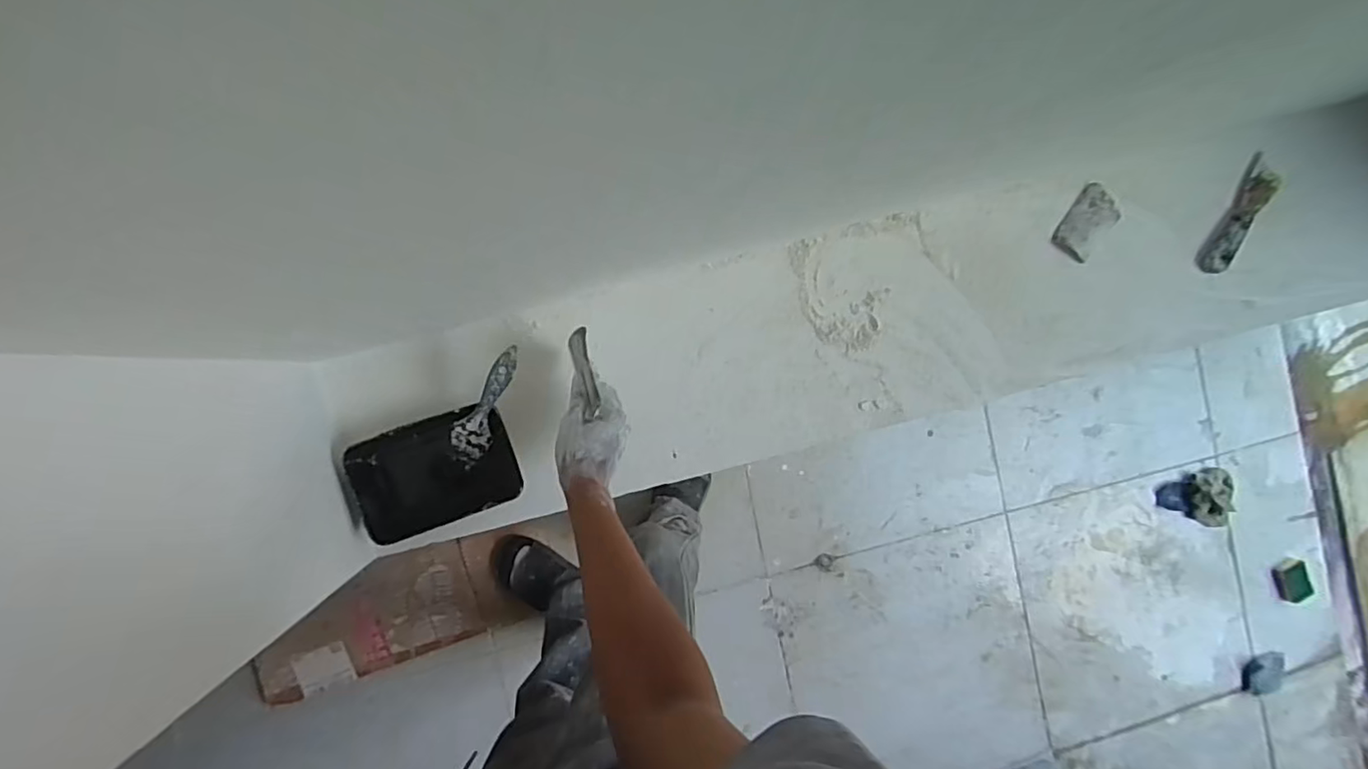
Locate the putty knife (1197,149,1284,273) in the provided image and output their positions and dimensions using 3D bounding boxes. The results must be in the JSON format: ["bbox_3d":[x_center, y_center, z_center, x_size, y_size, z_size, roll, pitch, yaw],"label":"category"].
[{"bbox_3d":[0.769,-0.233,0.833,0.040,0.020,0.176,33,86,-8],"label":"putty knife"}]

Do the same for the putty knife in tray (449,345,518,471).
[{"bbox_3d":[-0.217,0.026,0.658,0.042,0.013,0.154,27,115,-8],"label":"putty knife in tray"}]

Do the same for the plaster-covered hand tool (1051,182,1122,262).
[{"bbox_3d":[0.547,-0.220,0.818,0.061,0.008,0.100,40,85,-7],"label":"plaster-covered hand tool"}]

